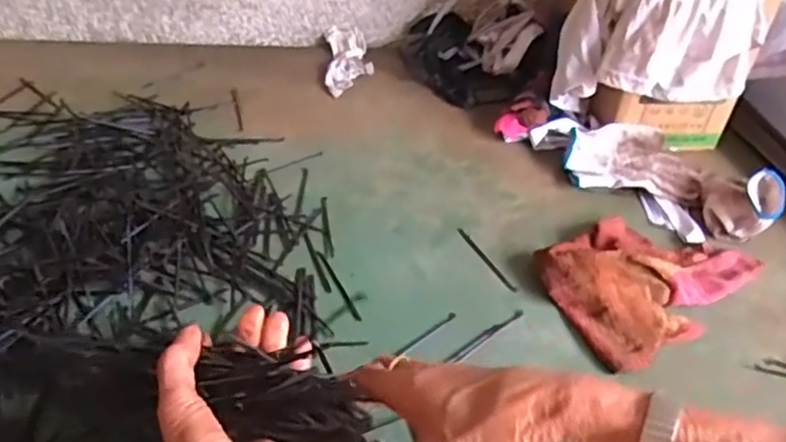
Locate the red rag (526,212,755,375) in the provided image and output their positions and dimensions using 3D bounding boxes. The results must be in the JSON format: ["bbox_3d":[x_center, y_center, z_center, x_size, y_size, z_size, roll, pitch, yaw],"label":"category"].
[{"bbox_3d":[0.281,0.051,0.725,0.248,0.031,0.157,-19,47,-27],"label":"red rag"}]

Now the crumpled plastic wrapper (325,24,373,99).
[{"bbox_3d":[-0.069,-0.253,1.051,0.072,0.028,0.177,1,41,-7],"label":"crumpled plastic wrapper"}]

